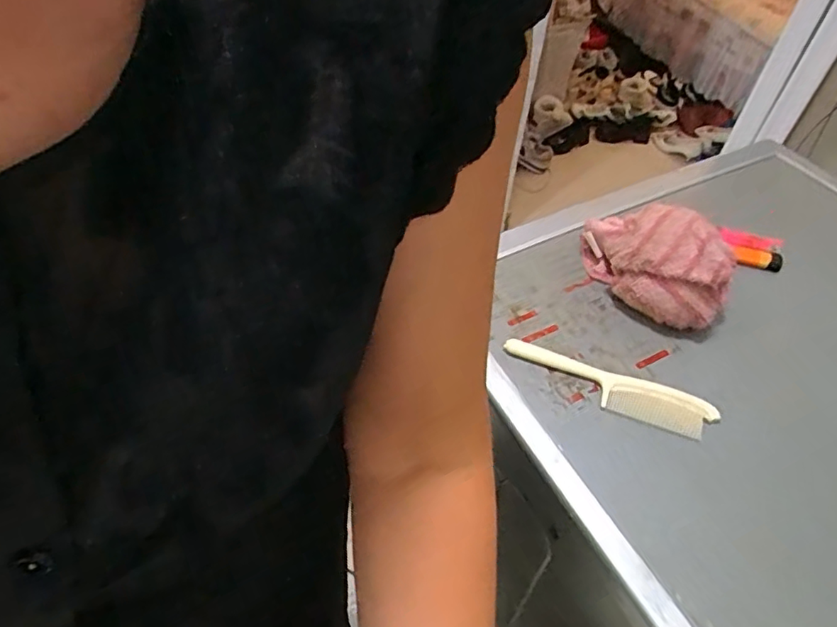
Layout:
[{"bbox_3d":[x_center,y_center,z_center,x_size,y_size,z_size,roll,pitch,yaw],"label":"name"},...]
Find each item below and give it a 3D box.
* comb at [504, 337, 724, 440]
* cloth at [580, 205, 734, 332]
[{"bbox_3d":[0.177,0.069,0.537,0.197,0.014,0.039,20,49,13],"label":"comb"},{"bbox_3d":[0.249,-0.059,0.604,0.084,0.093,0.168,-19,52,-20],"label":"cloth"}]

